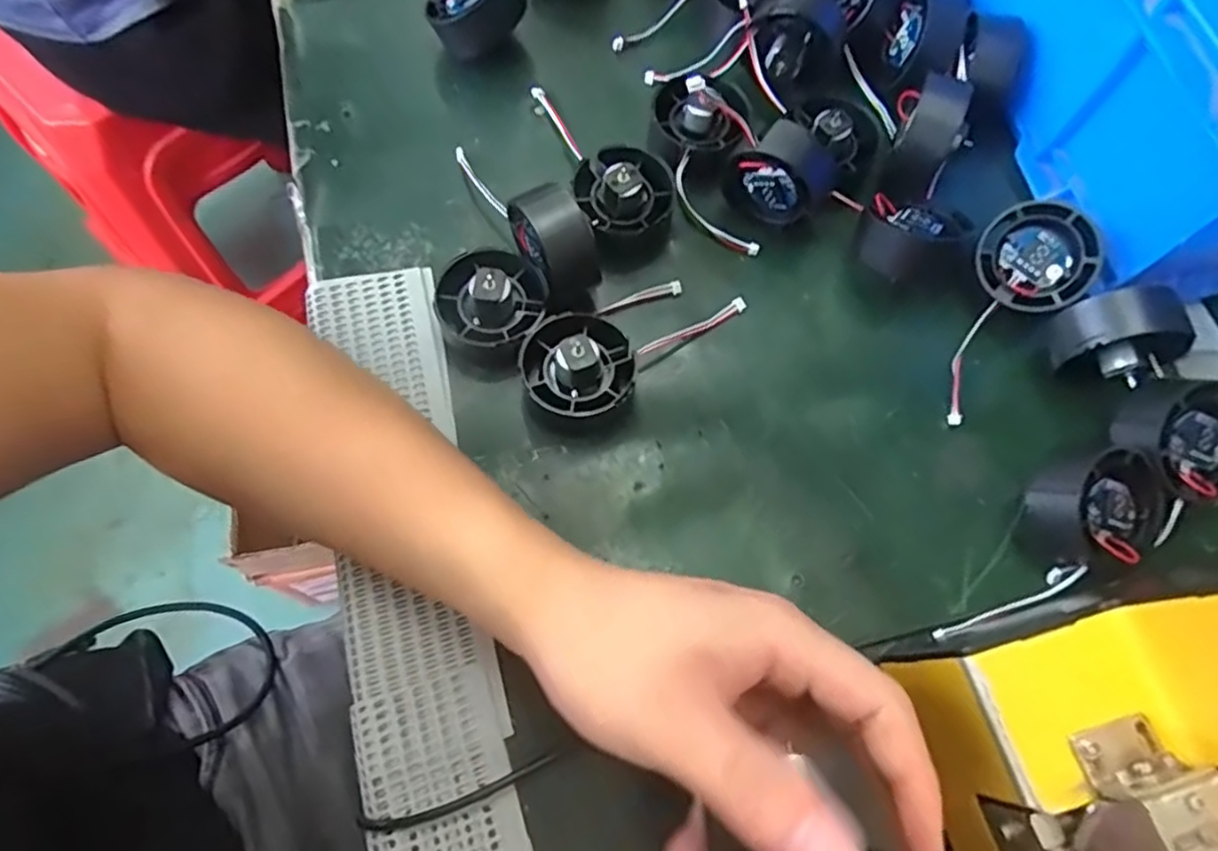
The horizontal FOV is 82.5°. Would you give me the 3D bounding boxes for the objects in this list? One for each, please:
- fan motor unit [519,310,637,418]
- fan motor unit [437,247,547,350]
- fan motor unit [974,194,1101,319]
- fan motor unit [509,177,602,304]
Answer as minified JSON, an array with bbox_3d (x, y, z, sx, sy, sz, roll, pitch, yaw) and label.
[{"bbox_3d":[-0.014,-0.028,0.320,0.050,0.029,0.051,1,69,-2],"label":"fan motor unit"},{"bbox_3d":[-0.055,-0.060,0.332,0.050,0.030,0.050,1,69,-2],"label":"fan motor unit"},{"bbox_3d":[0.212,-0.082,0.350,0.051,0.033,0.051,0,90,19],"label":"fan motor unit"},{"bbox_3d":[-0.024,-0.087,0.332,0.030,0.043,0.044,-28,73,-12],"label":"fan motor unit"}]

